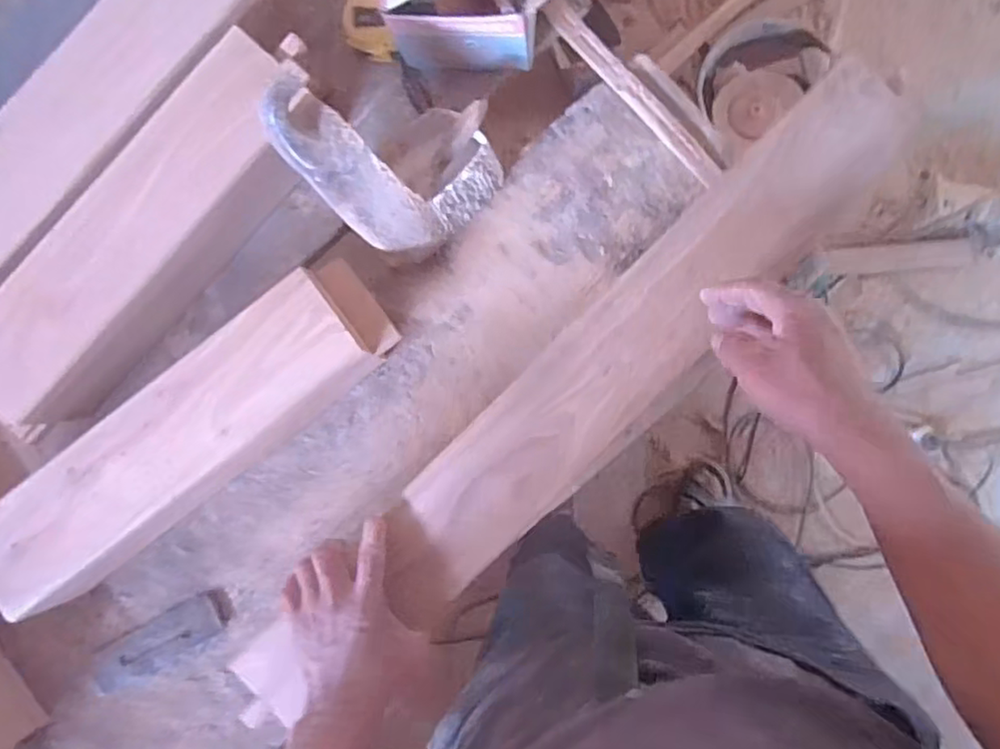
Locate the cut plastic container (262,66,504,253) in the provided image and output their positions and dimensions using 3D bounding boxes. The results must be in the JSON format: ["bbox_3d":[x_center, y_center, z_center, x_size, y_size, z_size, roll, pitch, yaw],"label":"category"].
[{"bbox_3d":[-0.096,-0.184,0.579,0.062,0.250,0.125,8,88,43],"label":"cut plastic container"}]

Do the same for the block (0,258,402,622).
[{"bbox_3d":[-0.303,0.064,0.633,0.445,0.105,0.108,-38,87,1],"label":"block"}]

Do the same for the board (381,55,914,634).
[{"bbox_3d":[0.126,-0.028,0.565,0.103,0.032,0.608,44,89,3],"label":"board"}]

